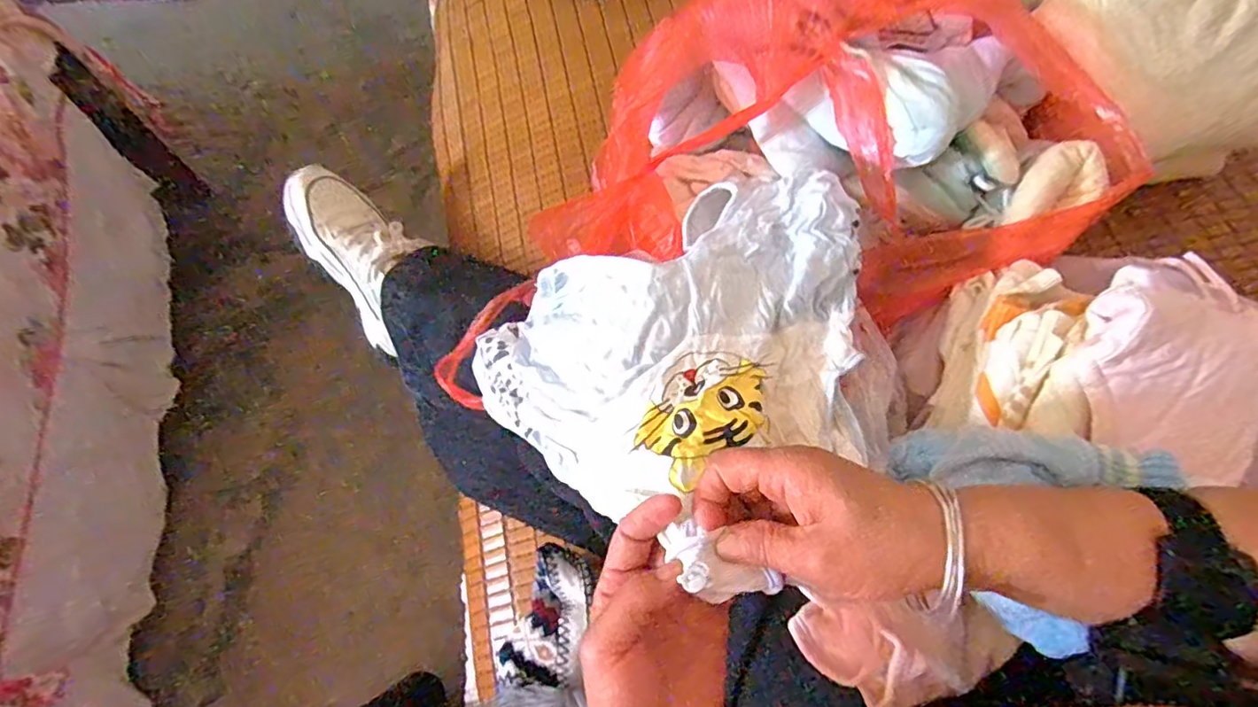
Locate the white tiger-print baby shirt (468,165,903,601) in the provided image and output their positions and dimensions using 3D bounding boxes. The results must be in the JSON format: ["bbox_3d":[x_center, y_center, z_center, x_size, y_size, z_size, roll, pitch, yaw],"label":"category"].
[{"bbox_3d":[0.059,-0.010,0.415,0.275,0.103,0.257,-39,71,-15],"label":"white tiger-print baby shirt"}]

